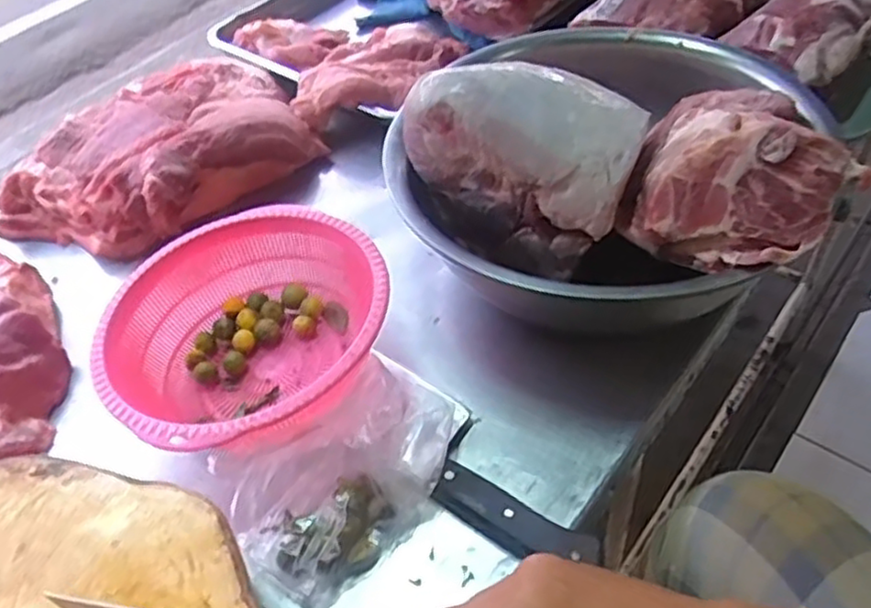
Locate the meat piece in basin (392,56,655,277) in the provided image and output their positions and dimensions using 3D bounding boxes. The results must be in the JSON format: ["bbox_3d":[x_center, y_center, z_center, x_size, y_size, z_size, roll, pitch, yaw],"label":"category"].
[{"bbox_3d":[0.073,-0.127,0.591,0.185,0.144,0.113,17,52,19],"label":"meat piece in basin"}]

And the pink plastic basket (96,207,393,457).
[{"bbox_3d":[-0.155,0.025,0.593,0.228,0.082,0.232,-34,54,-23],"label":"pink plastic basket"}]

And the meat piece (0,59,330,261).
[{"bbox_3d":[-0.319,-0.183,0.817,0.351,0.079,0.252,-38,55,-26],"label":"meat piece"}]

